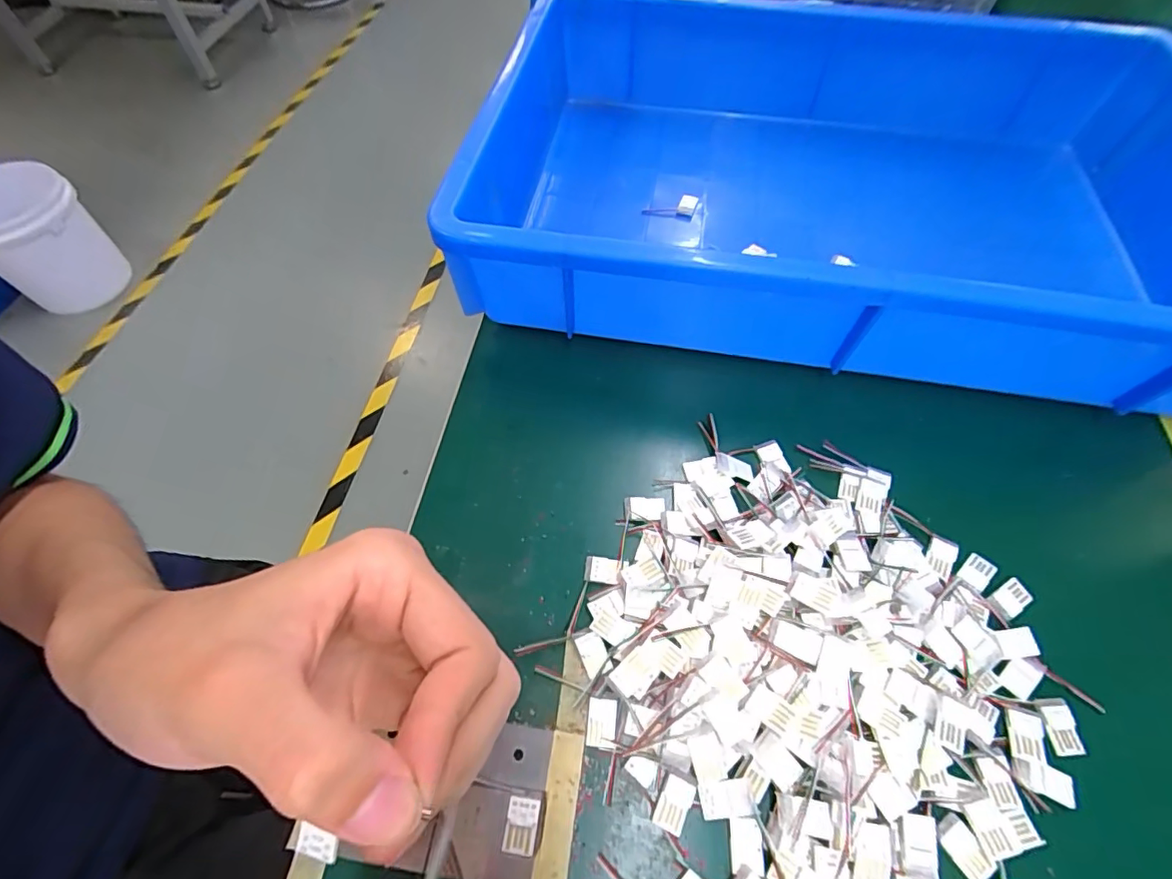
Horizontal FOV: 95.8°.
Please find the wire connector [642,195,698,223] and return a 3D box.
[{"bbox_3d":[0.059,-0.163,0.369,0.035,0.017,0.004,9,26,-2],"label":"wire connector"}]

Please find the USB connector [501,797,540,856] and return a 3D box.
[{"bbox_3d":[-0.023,0.139,0.190,0.012,0.004,0.017,7,59,4],"label":"USB connector"}]

